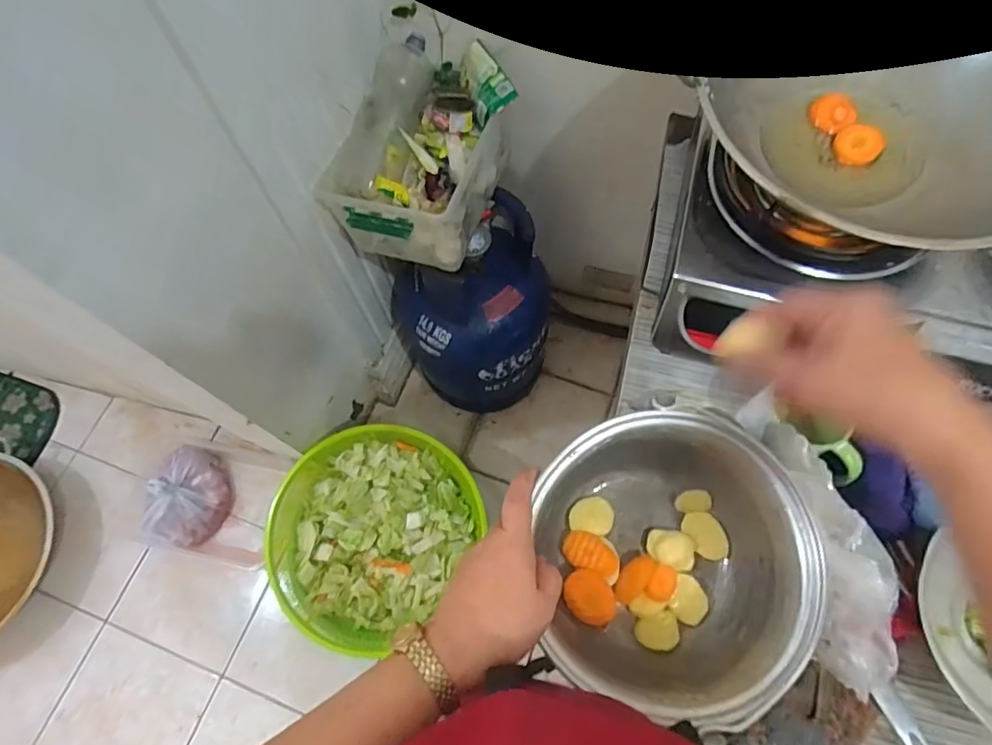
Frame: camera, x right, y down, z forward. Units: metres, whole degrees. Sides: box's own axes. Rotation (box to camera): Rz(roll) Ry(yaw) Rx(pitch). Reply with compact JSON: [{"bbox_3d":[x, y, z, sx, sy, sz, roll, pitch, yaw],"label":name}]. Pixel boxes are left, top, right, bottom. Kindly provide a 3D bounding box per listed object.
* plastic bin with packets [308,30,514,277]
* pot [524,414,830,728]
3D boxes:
[{"bbox_3d":[-0.114,-0.331,0.886,0.211,0.184,0.318,20,70,9],"label":"plastic bin with packets"},{"bbox_3d":[0.135,0.156,0.470,0.206,0.134,0.211,-1,68,1],"label":"pot"}]

